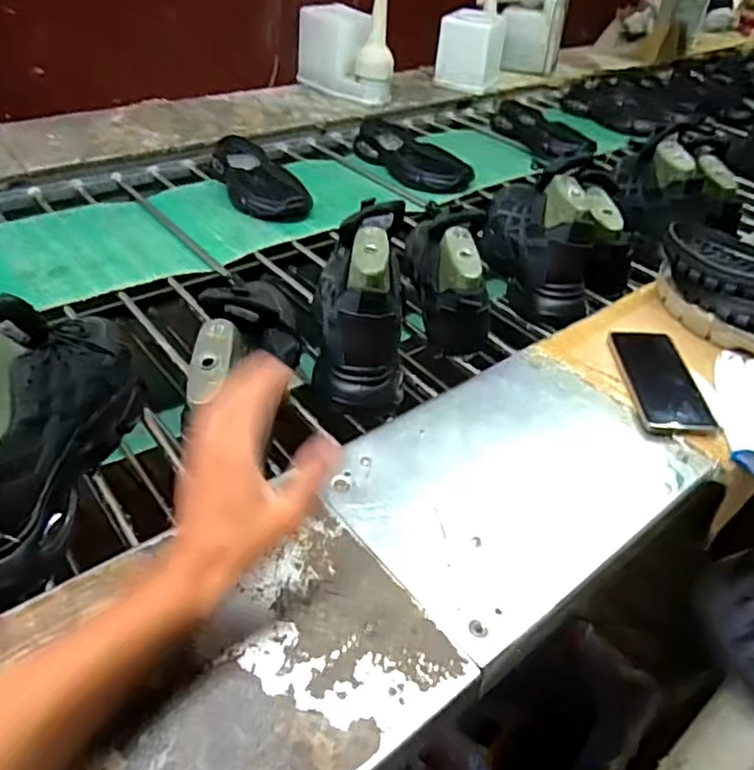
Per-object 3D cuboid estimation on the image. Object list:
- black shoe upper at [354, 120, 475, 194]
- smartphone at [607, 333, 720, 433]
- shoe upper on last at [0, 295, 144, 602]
[{"bbox_3d":[0.076,-0.469,1.279,0.124,0.051,0.280,-19,47,-28],"label":"black shoe upper"},{"bbox_3d":[0.316,-0.008,0.695,0.078,0.012,0.154,1,46,-1],"label":"smartphone"},{"bbox_3d":[-0.292,0.022,0.532,0.099,0.164,0.289,2,41,-7],"label":"shoe upper on last"}]

